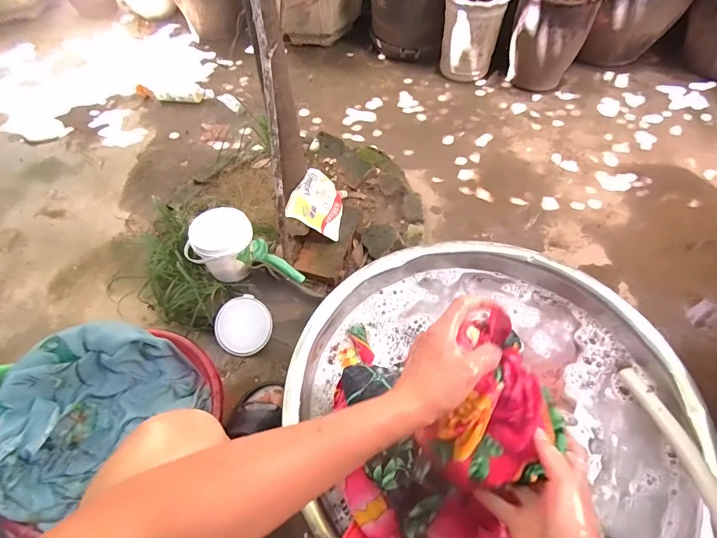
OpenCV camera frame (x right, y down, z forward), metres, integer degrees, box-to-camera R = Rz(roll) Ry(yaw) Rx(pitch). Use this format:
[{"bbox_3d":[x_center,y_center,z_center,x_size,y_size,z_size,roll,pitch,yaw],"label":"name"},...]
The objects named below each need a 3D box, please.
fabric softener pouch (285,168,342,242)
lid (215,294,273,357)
[{"bbox_3d":[-0.104,-0.168,1.031,0.140,0.025,0.179,27,54,-29],"label":"fabric softener pouch"},{"bbox_3d":[-0.255,0.128,0.901,0.121,0.013,0.125,0,93,-6],"label":"lid"}]

